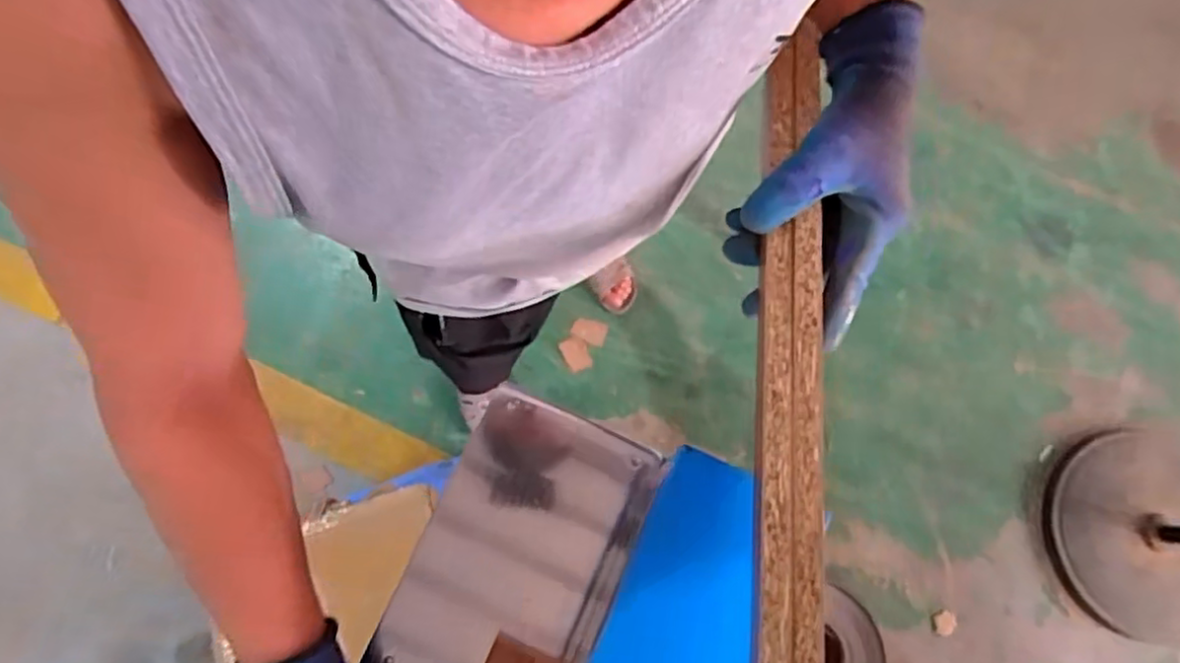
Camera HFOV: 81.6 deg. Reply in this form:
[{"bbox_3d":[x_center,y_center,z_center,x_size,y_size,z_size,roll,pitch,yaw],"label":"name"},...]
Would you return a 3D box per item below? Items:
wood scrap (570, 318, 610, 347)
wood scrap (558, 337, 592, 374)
[{"bbox_3d":[-0.002,-0.001,1.473,0.074,0.009,0.054,17,75,2],"label":"wood scrap"},{"bbox_3d":[-0.031,0.049,1.478,0.056,0.009,0.075,-23,78,-8],"label":"wood scrap"}]

